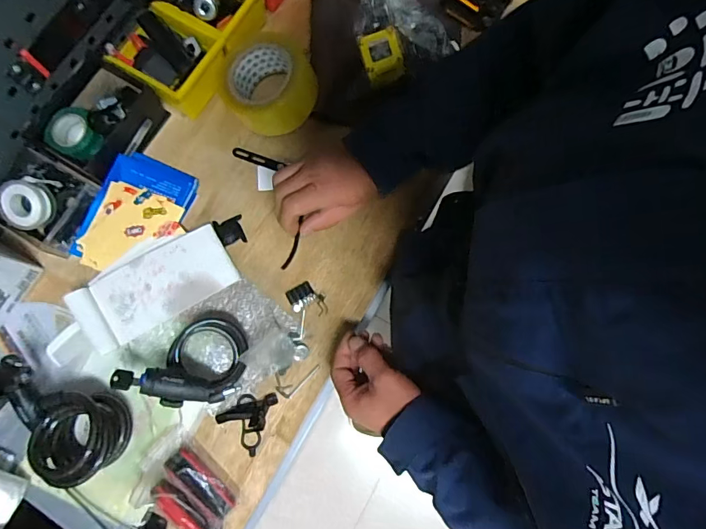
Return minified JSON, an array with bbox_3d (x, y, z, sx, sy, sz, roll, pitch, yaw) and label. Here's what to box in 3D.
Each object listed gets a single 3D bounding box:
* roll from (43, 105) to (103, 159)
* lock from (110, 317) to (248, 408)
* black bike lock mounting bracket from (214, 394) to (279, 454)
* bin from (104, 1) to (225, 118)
[{"bbox_3d":[-0.349,-0.164,0.560,0.065,0.029,0.059,35,79,6],"label":"roll"},{"bbox_3d":[-0.190,0.109,0.515,0.117,0.062,0.104,20,78,3],"label":"lock"},{"bbox_3d":[-0.132,0.185,0.536,0.057,0.020,0.072,22,78,4],"label":"black bike lock mounting bracket"},{"bbox_3d":[-0.245,-0.278,0.593,0.138,0.060,0.108,31,79,6],"label":"bin"}]

